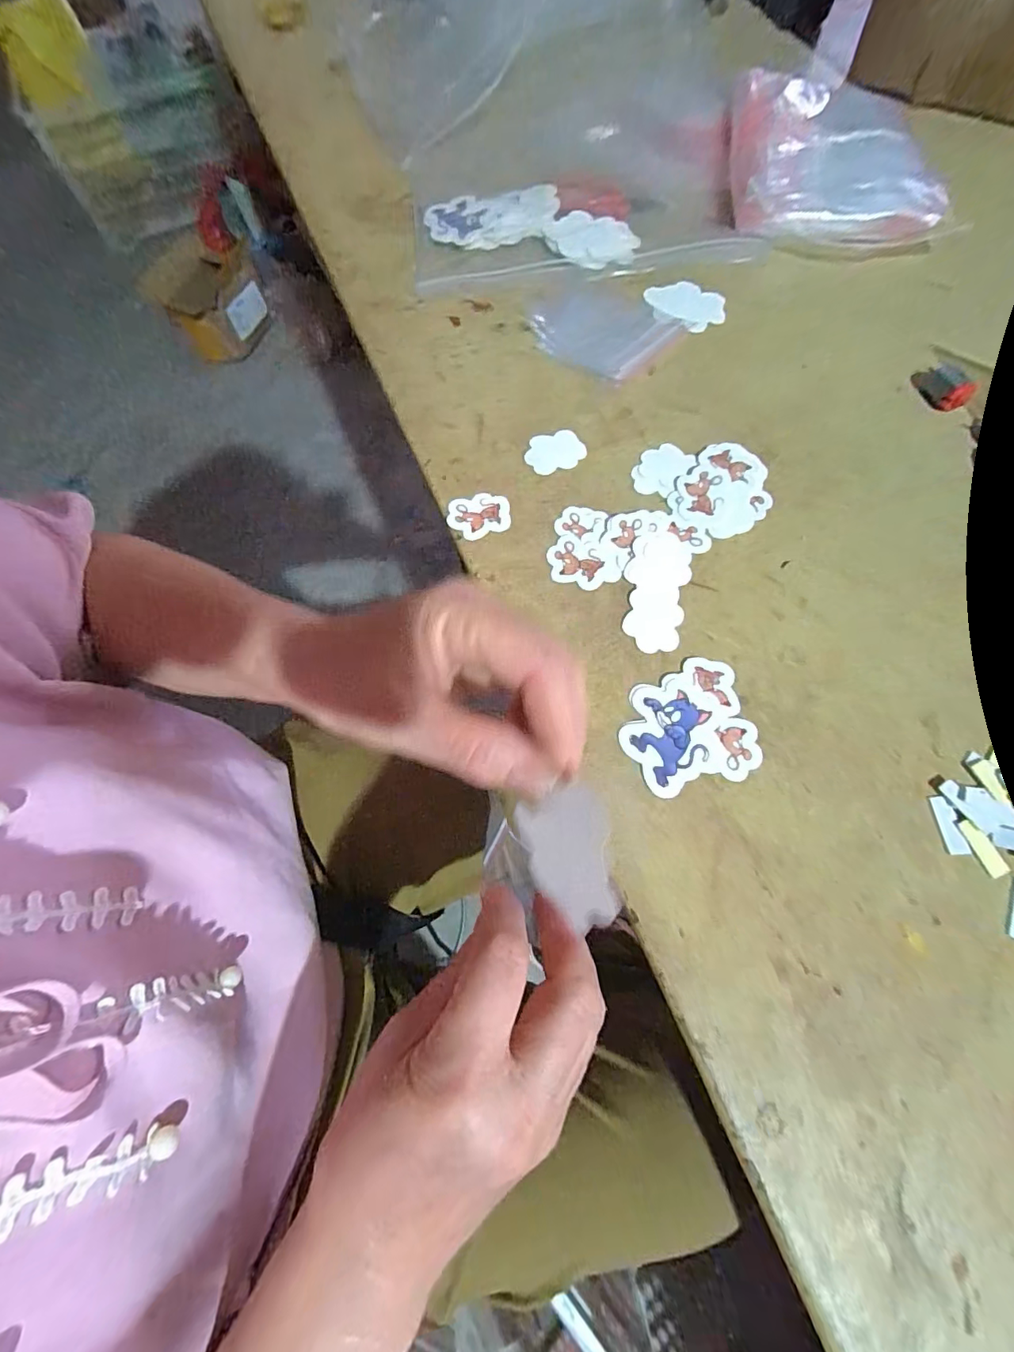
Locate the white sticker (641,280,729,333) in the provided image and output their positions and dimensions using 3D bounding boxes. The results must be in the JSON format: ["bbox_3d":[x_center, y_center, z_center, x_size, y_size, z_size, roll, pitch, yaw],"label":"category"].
[{"bbox_3d":[0.144,-0.290,0.382,0.060,0.008,0.057,-13,68,-8],"label":"white sticker"}]

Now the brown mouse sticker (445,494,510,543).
[{"bbox_3d":[-0.018,-0.106,0.323,0.041,0.004,0.034,-14,70,-3],"label":"brown mouse sticker"}]

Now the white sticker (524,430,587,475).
[{"bbox_3d":[0.033,-0.157,0.340,0.041,0.004,0.031,-15,70,-3],"label":"white sticker"}]

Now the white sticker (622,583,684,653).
[{"bbox_3d":[0.090,-0.037,0.294,0.033,0.004,0.045,15,71,8],"label":"white sticker"}]

